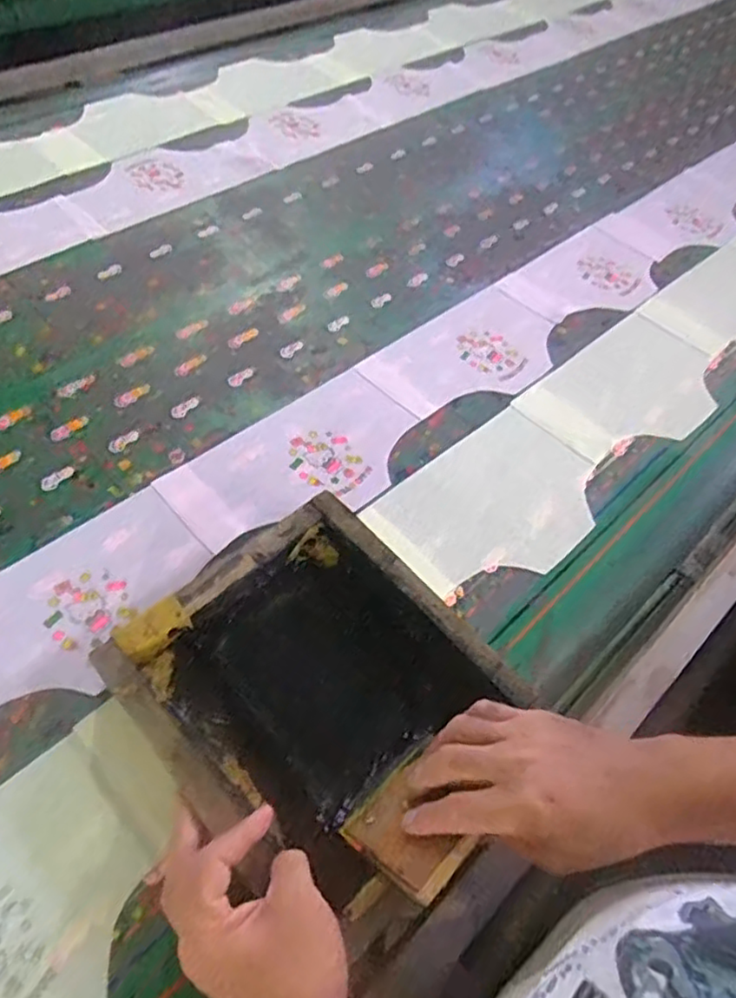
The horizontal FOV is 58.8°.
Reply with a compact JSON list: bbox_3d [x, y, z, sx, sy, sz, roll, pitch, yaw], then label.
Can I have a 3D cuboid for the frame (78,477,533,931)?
[{"bbox_3d":[-0.036,0.155,0.527,0.242,0.071,0.276,-38,64,-26],"label":"frame"}]

